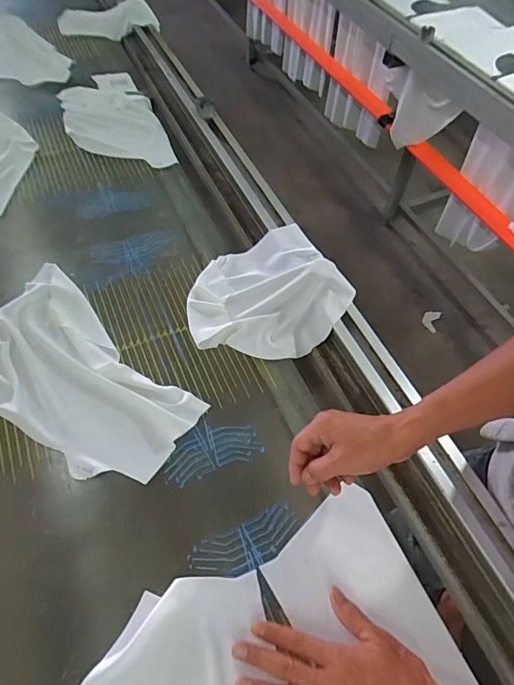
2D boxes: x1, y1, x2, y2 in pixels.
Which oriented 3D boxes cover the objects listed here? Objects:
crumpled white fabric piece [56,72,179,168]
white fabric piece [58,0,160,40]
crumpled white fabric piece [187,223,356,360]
[{"bbox_3d":[-0.308,-0.480,0.943,0.184,0.027,0.358,-17,59,-15],"label":"crumpled white fabric piece"},{"bbox_3d":[-0.394,-0.873,1.206,0.266,0.071,0.074,5,55,15],"label":"white fabric piece"},{"bbox_3d":[0.013,-0.077,0.672,0.247,0.051,0.210,-30,63,-22],"label":"crumpled white fabric piece"}]

